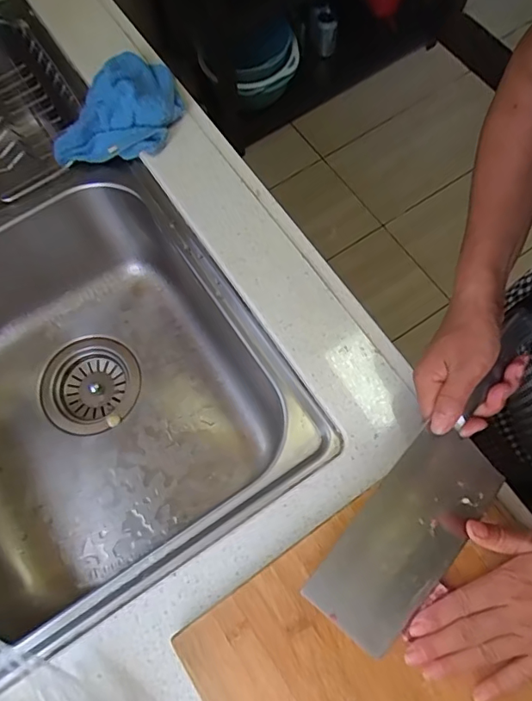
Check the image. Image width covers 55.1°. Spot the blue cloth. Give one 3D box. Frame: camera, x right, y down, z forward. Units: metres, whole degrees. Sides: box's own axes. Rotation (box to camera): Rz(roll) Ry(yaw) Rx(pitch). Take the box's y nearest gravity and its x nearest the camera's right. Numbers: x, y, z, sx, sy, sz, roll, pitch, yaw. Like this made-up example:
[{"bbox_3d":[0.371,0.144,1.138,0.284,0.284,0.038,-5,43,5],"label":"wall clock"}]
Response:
[{"bbox_3d":[-0.170,-0.280,0.621,0.120,0.049,0.154,33,75,12],"label":"blue cloth"}]

